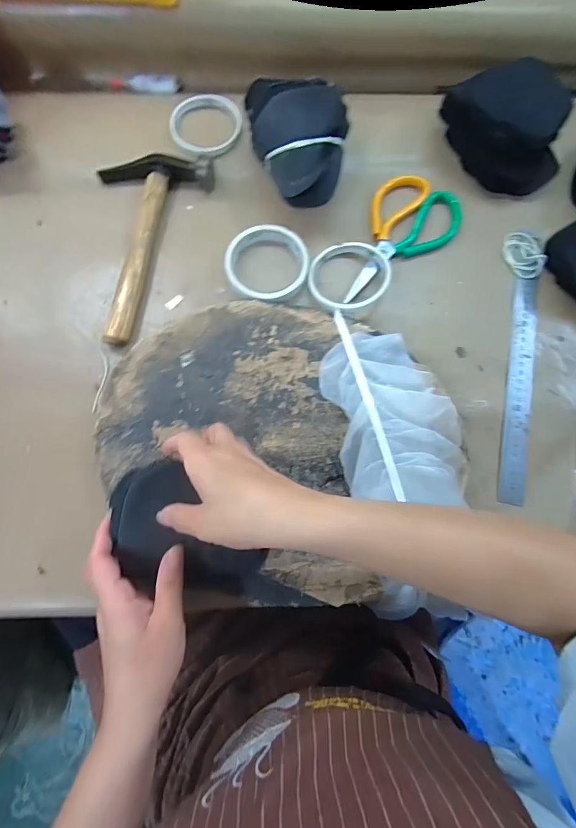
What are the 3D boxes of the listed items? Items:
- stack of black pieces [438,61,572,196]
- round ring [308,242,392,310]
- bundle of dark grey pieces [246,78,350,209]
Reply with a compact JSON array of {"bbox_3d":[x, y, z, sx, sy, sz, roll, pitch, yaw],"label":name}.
[{"bbox_3d":[0.246,-0.323,0.431,0.116,0.067,0.128,-18,76,-5],"label":"stack of black pieces"},{"bbox_3d":[0.067,-0.153,0.410,0.085,0.018,0.085,0,75,-1],"label":"round ring"},{"bbox_3d":[0.017,-0.289,0.416,0.103,0.078,0.116,-11,76,-4],"label":"bundle of dark grey pieces"}]

